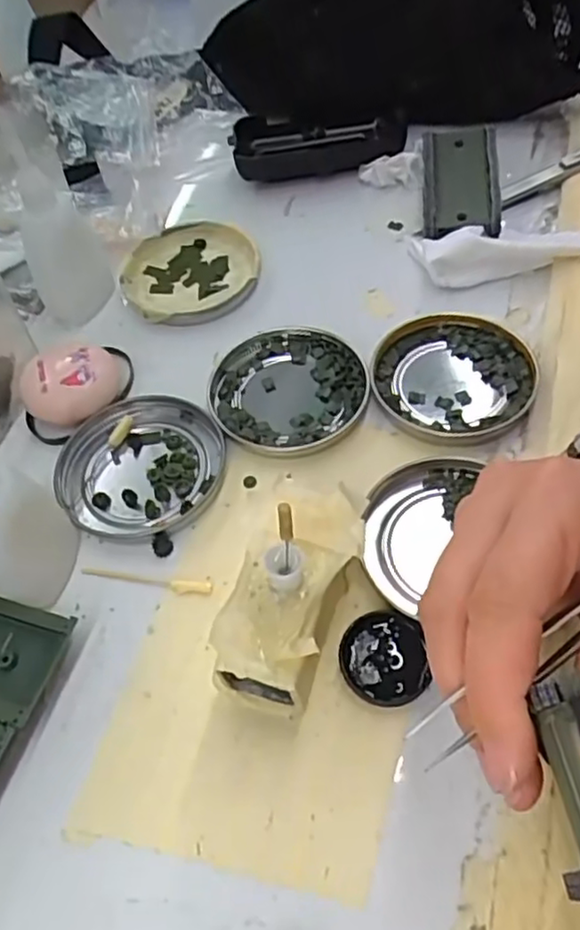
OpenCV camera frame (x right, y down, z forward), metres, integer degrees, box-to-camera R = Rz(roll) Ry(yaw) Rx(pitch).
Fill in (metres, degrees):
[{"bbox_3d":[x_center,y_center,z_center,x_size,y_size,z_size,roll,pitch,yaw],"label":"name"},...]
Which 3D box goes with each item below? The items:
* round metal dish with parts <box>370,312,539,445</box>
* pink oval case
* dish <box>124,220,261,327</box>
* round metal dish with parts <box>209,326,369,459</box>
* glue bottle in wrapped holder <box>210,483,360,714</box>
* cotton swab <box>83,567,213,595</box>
[{"bbox_3d":[0.080,-0.045,0.339,0.076,0.007,0.078,-4,55,5],"label":"round metal dish with parts"},{"bbox_3d":[-0.112,-0.042,0.348,0.047,0.024,0.041,-17,55,-4],"label":"pink oval case"},{"bbox_3d":[-0.059,-0.115,0.403,0.078,0.014,0.077,-19,55,-6],"label":"dish"},{"bbox_3d":[-0.001,-0.039,0.344,0.076,0.009,0.076,-4,55,5],"label":"round metal dish with parts"},{"bbox_3d":[0.001,0.050,0.263,0.041,0.049,0.086,14,58,17],"label":"glue bottle in wrapped holder"},{"bbox_3d":[-0.063,0.049,0.293,0.059,0.004,0.007,5,56,11],"label":"cotton swab"}]

